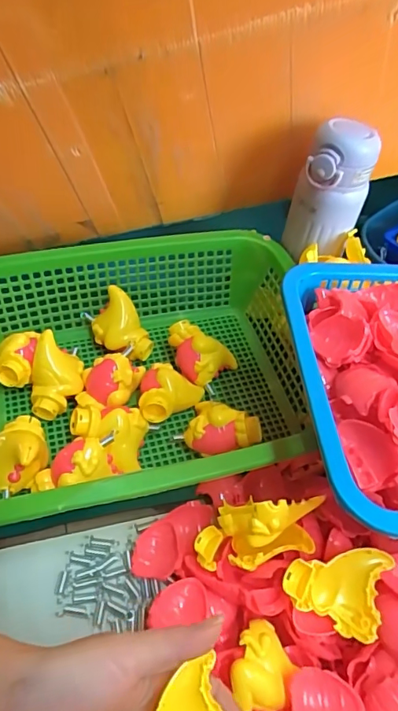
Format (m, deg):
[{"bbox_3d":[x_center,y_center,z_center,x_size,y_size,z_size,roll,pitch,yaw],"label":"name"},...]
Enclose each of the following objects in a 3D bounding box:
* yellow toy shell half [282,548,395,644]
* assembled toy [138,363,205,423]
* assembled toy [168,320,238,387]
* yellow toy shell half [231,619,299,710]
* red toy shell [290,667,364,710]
[{"bbox_3d":[0.093,0.155,0.329,0.066,0.028,0.054,19,52,9],"label":"yellow toy shell half"},{"bbox_3d":[-0.026,0.037,0.456,0.059,0.041,0.055,6,51,-2],"label":"assembled toy"},{"bbox_3d":[0.007,-0.004,0.498,0.063,0.043,0.060,-16,55,-18],"label":"assembled toy"},{"bbox_3d":[0.043,0.207,0.318,0.045,0.017,0.056,24,53,13],"label":"yellow toy shell half"},{"bbox_3d":[0.079,0.217,0.299,0.043,0.012,0.038,-1,52,-7],"label":"red toy shell"}]

